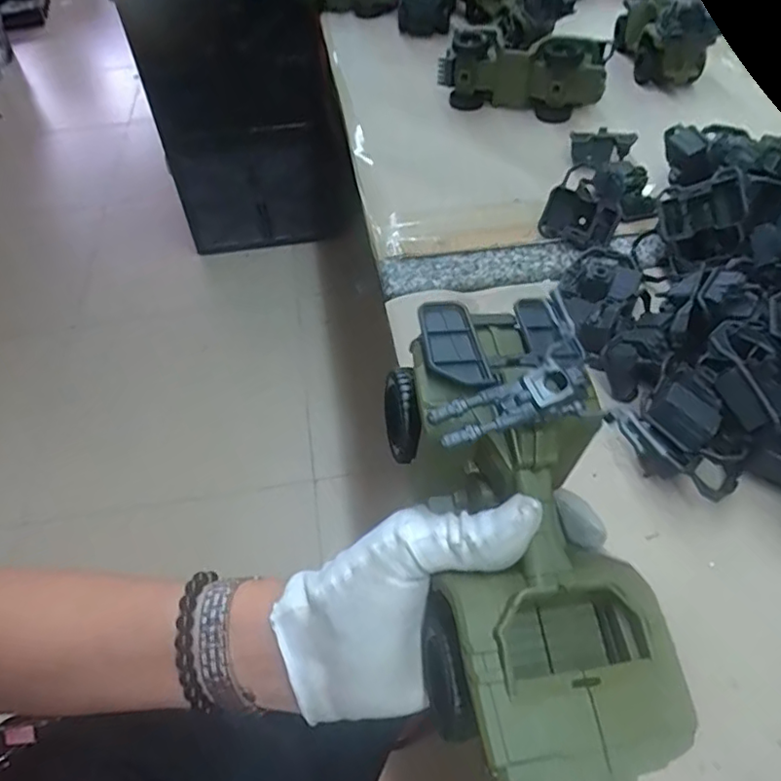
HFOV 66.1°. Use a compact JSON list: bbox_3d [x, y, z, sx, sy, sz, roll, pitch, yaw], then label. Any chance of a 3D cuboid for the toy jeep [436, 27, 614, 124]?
[{"bbox_3d":[0.166,-0.403,0.764,0.204,0.083,0.079,10,50,11],"label":"toy jeep"}]

